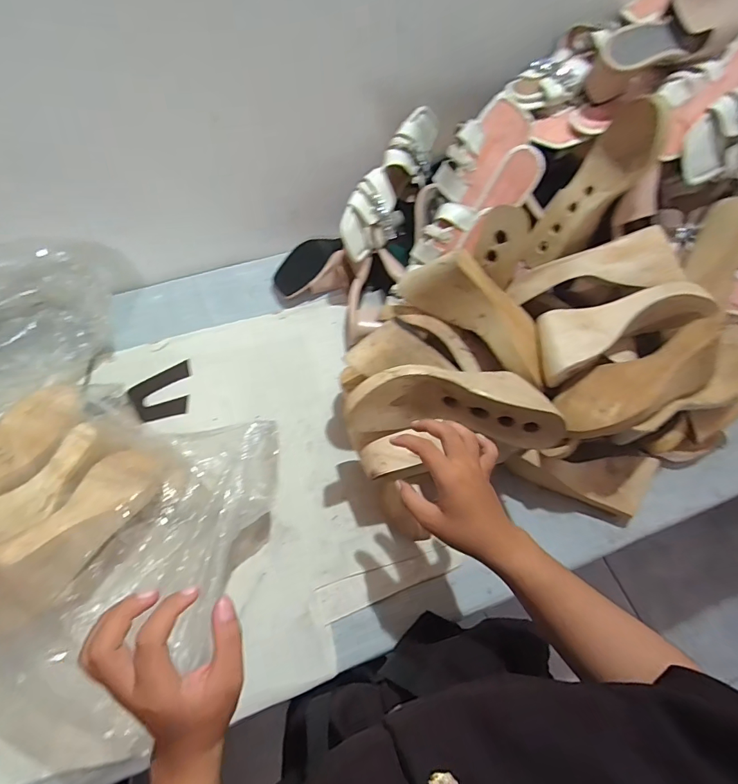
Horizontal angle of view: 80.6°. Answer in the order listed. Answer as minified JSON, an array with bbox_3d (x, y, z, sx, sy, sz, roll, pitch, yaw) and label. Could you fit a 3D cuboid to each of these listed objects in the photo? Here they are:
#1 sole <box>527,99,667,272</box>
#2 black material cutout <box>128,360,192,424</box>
[{"bbox_3d":[0.306,-0.276,0.600,0.078,0.224,0.081,-12,58,-38],"label":"sole"},{"bbox_3d":[-0.329,0.000,0.694,0.091,0.005,0.092,-13,65,-14],"label":"black material cutout"}]

